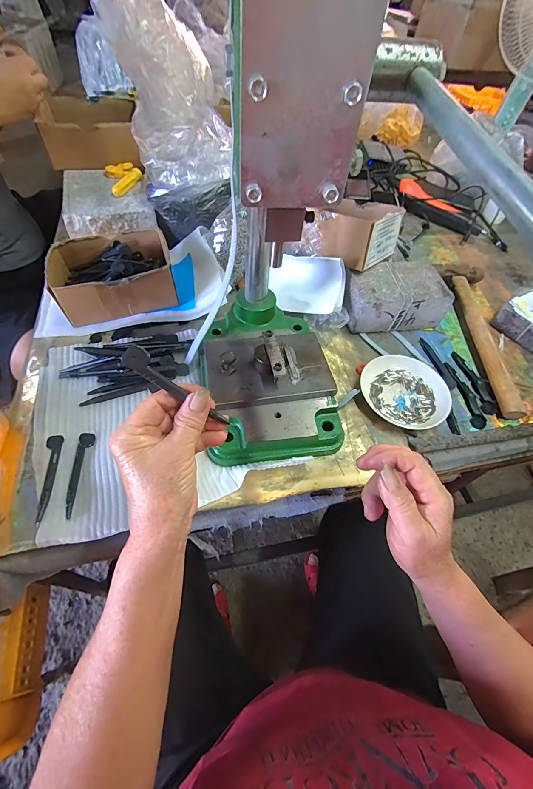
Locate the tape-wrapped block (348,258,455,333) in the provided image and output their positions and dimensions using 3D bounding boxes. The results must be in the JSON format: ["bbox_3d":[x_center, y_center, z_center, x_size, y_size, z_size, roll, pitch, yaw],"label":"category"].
[{"bbox_3d":[0.204,-0.160,0.556,0.152,0.067,0.101,-3,55,-9],"label":"tape-wrapped block"}]

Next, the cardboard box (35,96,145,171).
[{"bbox_3d":[-0.316,-0.475,0.623,0.156,0.079,0.152,-5,55,-10],"label":"cardboard box"}]

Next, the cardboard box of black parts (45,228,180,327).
[{"bbox_3d":[-0.230,-0.183,0.517,0.164,0.068,0.131,-12,57,-15],"label":"cardboard box of black parts"}]

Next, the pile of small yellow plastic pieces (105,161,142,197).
[{"bbox_3d":[-0.249,-0.382,0.601,0.057,0.019,0.090,-17,58,-17],"label":"pile of small yellow plastic pieces"}]

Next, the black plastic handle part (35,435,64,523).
[{"bbox_3d":[-0.237,0.088,0.369,0.016,0.004,0.100,-7,56,-11],"label":"black plastic handle part"}]

